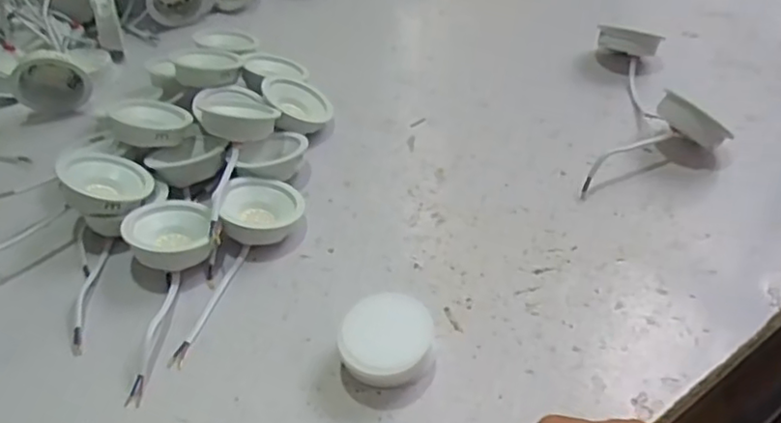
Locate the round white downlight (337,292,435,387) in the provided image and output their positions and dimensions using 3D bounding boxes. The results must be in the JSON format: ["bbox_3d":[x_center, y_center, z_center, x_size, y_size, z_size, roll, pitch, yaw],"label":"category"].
[{"bbox_3d":[-0.002,0.090,0.428,0.057,0.036,0.060,-1,44,1],"label":"round white downlight"}]

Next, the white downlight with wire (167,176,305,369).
[{"bbox_3d":[-0.124,0.033,0.493,0.063,0.035,0.170,14,46,16],"label":"white downlight with wire"}]

